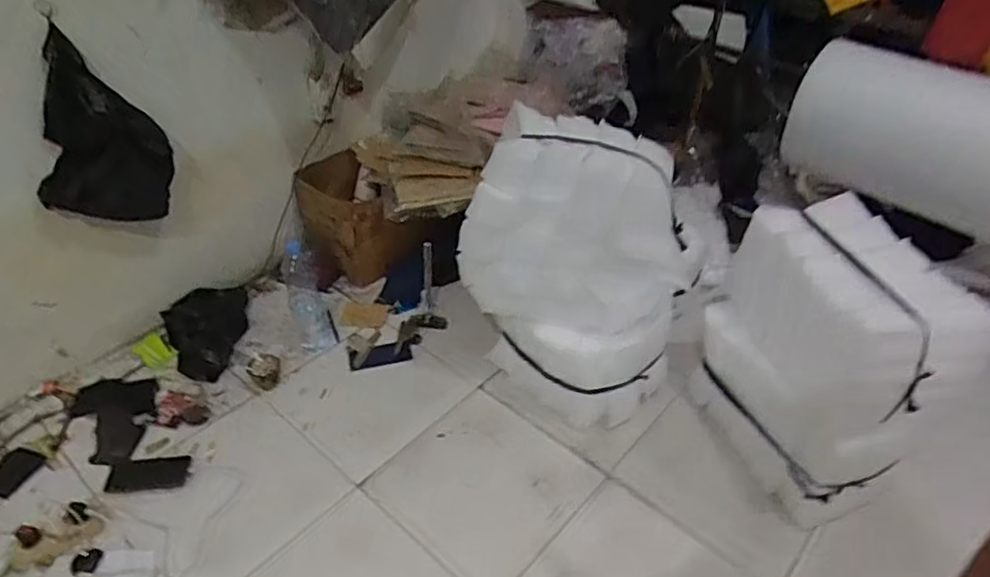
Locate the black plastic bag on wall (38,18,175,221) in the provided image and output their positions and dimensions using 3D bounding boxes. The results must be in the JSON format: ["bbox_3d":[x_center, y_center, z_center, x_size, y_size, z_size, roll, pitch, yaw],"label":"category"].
[{"bbox_3d":[-0.880,-0.335,1.388,0.265,0.418,0.029,-28,47,-31],"label":"black plastic bag on wall"}]

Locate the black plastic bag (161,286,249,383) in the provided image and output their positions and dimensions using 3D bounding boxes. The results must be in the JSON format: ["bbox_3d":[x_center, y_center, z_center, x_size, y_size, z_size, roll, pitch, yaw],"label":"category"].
[{"bbox_3d":[-0.764,0.103,1.695,0.218,0.081,0.321,-17,44,-23],"label":"black plastic bag"}]

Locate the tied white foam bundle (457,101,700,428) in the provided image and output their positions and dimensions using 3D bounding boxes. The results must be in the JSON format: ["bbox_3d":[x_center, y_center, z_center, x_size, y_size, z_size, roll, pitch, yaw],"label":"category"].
[{"bbox_3d":[0.196,-0.029,1.451,0.454,0.626,0.273,15,41,16],"label":"tied white foam bundle"}]

